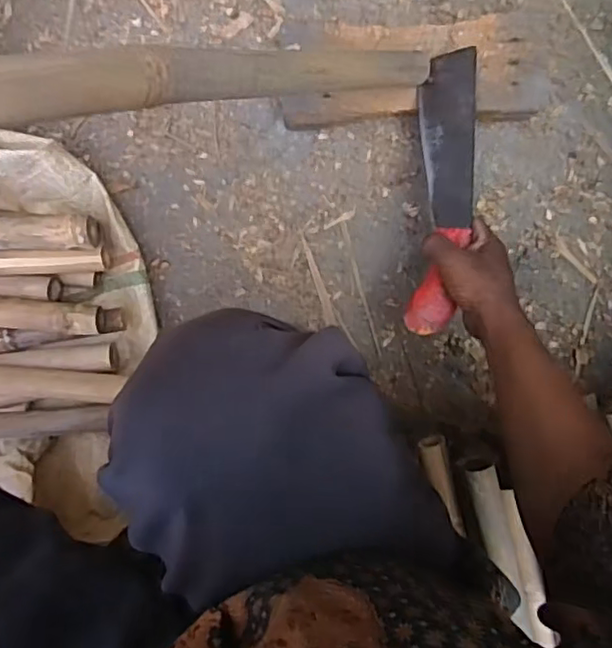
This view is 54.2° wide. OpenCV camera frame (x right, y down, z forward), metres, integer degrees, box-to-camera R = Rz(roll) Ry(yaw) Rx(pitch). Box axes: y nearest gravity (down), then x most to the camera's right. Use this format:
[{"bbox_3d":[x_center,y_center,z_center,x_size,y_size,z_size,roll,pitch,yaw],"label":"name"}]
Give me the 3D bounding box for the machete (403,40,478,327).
[{"bbox_3d":[0.147,-0.148,0.642,0.061,0.019,0.318,7,80,-3],"label":"machete"}]

